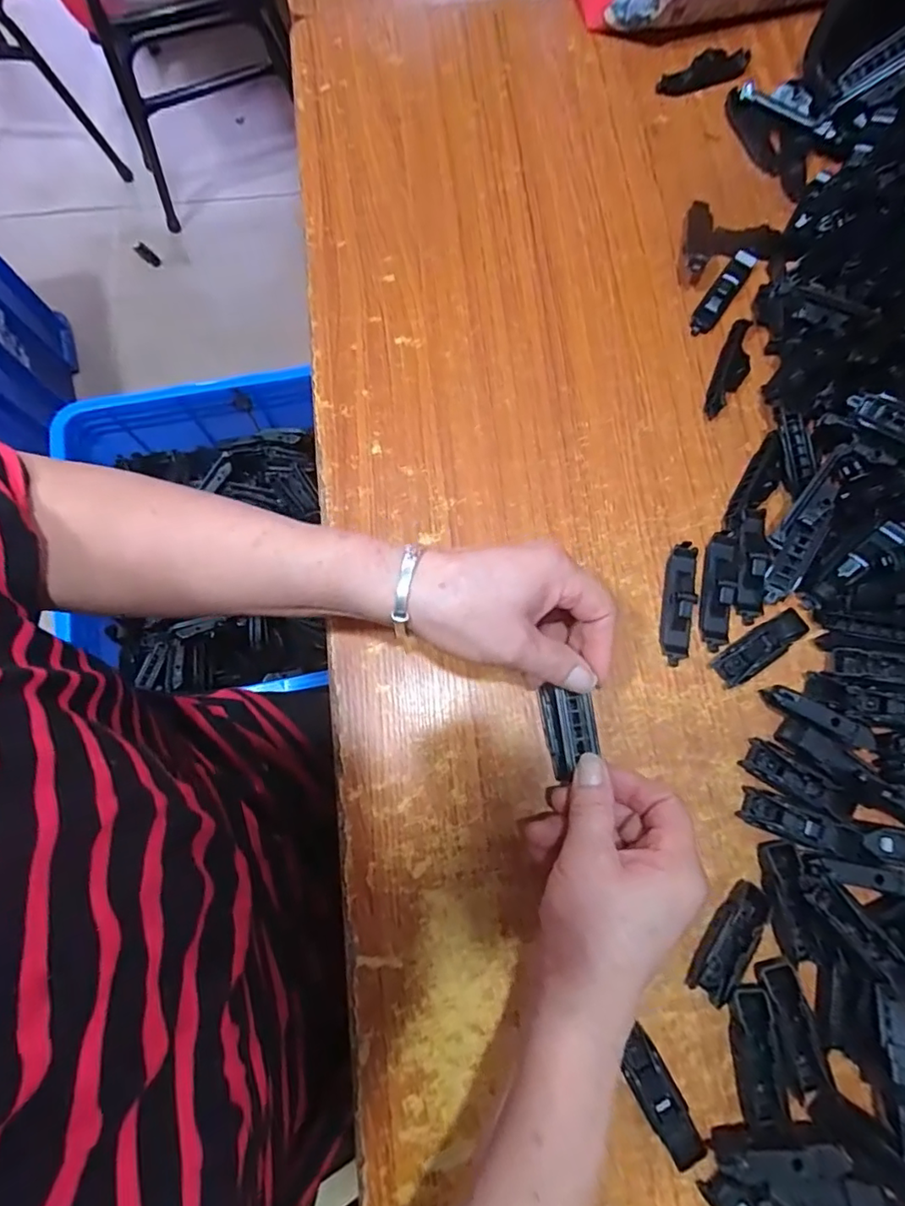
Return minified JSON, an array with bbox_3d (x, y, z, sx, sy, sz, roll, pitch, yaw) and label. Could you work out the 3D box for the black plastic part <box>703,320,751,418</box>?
[{"bbox_3d":[0.209,-0.173,0.414,0.021,0.015,0.078,22,78,5],"label":"black plastic part"}]

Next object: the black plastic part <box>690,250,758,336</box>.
[{"bbox_3d":[0.210,-0.241,0.424,0.018,0.017,0.079,34,80,8],"label":"black plastic part"}]

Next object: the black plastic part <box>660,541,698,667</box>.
[{"bbox_3d":[0.151,-0.001,0.368,0.018,0.018,0.081,9,77,2],"label":"black plastic part"}]

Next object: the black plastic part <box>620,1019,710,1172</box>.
[{"bbox_3d":[0.115,0.273,0.306,0.022,0.015,0.062,-29,79,-6],"label":"black plastic part"}]

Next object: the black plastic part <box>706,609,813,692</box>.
[{"bbox_3d":[0.203,0.028,0.366,0.066,0.011,0.024,-37,80,-8],"label":"black plastic part"}]

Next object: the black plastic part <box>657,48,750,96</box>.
[{"bbox_3d":[0.219,-0.458,0.478,0.085,0.014,0.026,-17,78,-4],"label":"black plastic part"}]

